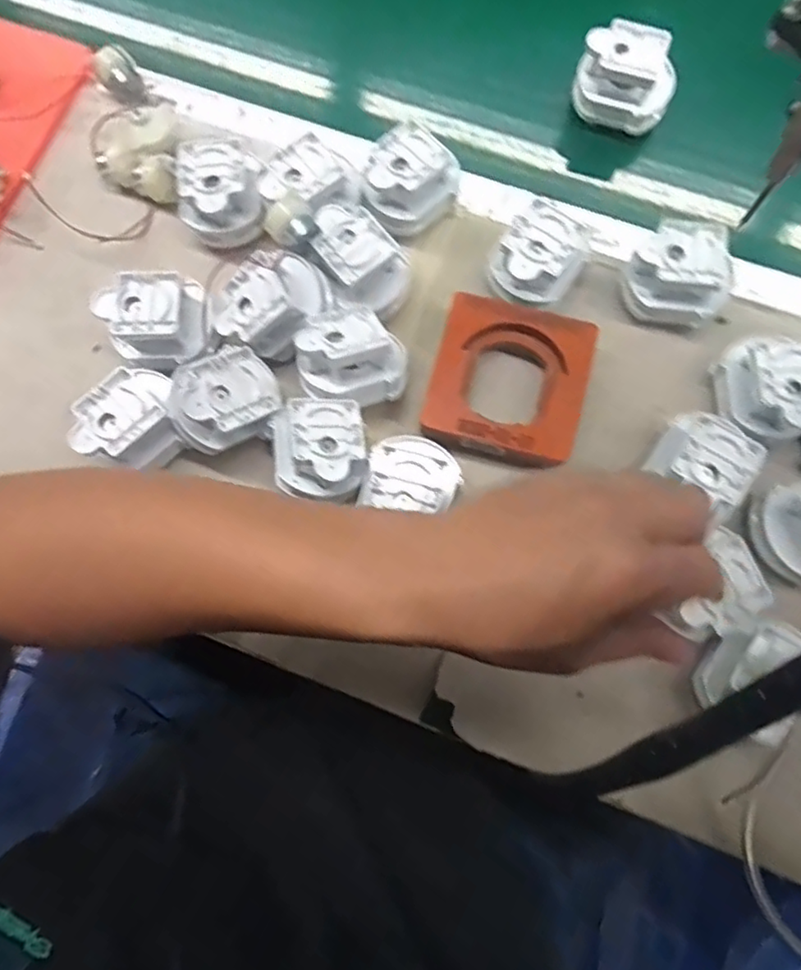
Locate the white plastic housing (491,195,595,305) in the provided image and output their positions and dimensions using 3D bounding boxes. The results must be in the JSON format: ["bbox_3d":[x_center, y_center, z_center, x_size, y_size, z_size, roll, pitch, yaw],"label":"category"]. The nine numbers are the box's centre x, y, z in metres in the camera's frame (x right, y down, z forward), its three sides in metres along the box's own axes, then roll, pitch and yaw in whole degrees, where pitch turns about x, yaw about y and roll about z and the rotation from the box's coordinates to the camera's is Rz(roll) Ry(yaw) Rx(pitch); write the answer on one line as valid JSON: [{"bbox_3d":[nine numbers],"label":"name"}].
[{"bbox_3d":[0.093,-0.154,0.423,0.059,0.047,0.056,33,79,8],"label":"white plastic housing"}]

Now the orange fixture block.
[{"bbox_3d":[0.072,-0.067,0.411,0.098,0.029,0.107,16,77,4],"label":"orange fixture block"}]

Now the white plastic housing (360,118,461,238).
[{"bbox_3d":[0.005,-0.212,0.437,0.062,0.047,0.053,-36,79,-8],"label":"white plastic housing"}]

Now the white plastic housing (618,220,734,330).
[{"bbox_3d":[0.188,-0.142,0.418,0.064,0.045,0.058,10,77,3],"label":"white plastic housing"}]

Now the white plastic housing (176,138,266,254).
[{"bbox_3d":[-0.128,-0.204,0.435,0.062,0.050,0.053,-8,76,-2],"label":"white plastic housing"}]

